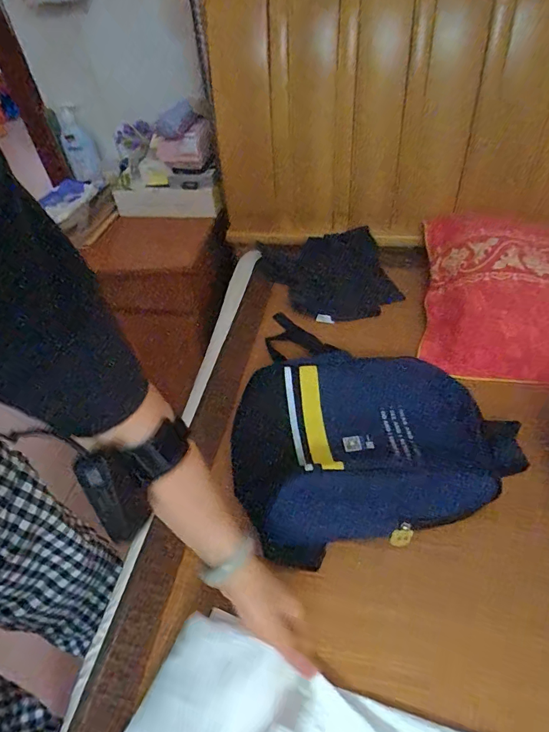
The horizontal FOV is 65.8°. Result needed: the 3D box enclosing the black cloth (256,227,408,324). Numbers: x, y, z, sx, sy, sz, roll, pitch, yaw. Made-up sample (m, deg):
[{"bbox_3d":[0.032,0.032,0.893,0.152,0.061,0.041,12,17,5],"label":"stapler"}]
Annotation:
[{"bbox_3d":[0.122,-0.207,0.989,0.327,0.200,0.052,-2,8,24],"label":"black cloth"}]

